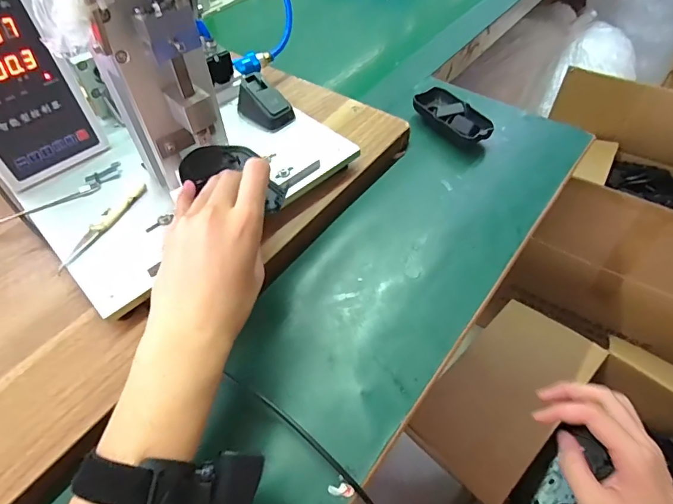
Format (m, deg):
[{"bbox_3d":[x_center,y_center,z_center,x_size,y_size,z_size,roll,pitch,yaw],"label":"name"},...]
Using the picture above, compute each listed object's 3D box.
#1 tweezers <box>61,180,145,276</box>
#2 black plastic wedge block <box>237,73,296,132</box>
[{"bbox_3d":[-0.223,-0.027,0.425,0.014,0.004,0.116,22,54,15],"label":"tweezers"},{"bbox_3d":[-0.085,-0.173,0.515,0.065,0.036,0.046,35,59,24],"label":"black plastic wedge block"}]

